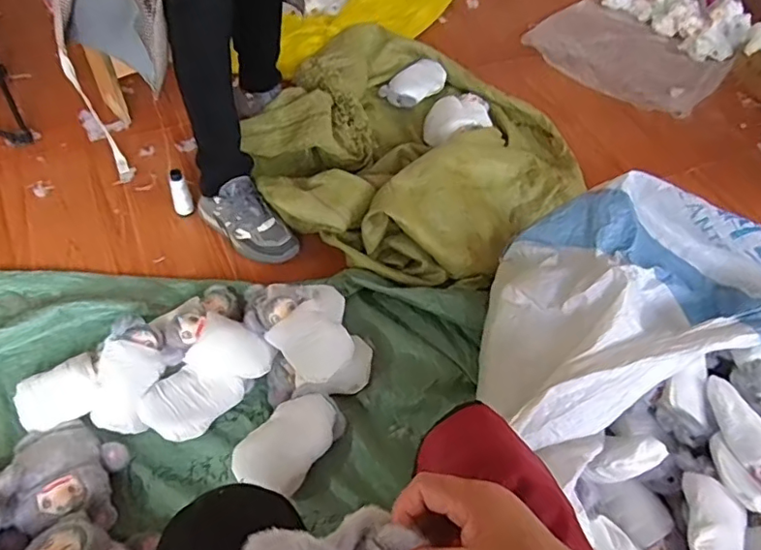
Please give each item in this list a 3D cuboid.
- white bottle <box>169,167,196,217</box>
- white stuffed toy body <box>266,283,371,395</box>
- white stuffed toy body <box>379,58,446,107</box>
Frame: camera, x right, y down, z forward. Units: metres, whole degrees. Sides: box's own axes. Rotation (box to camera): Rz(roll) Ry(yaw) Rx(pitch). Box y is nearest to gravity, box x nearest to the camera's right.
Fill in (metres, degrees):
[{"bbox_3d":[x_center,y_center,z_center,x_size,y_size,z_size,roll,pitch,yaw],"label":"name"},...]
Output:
[{"bbox_3d":[-0.431,-0.172,1.203,0.043,0.104,0.042,-20,57,-17],"label":"white bottle"},{"bbox_3d":[-0.110,0.109,0.993,0.161,0.085,0.210,-25,59,-20],"label":"white stuffed toy body"},{"bbox_3d":[0.094,-0.521,1.528,0.189,0.058,0.095,-27,59,-21],"label":"white stuffed toy body"}]

